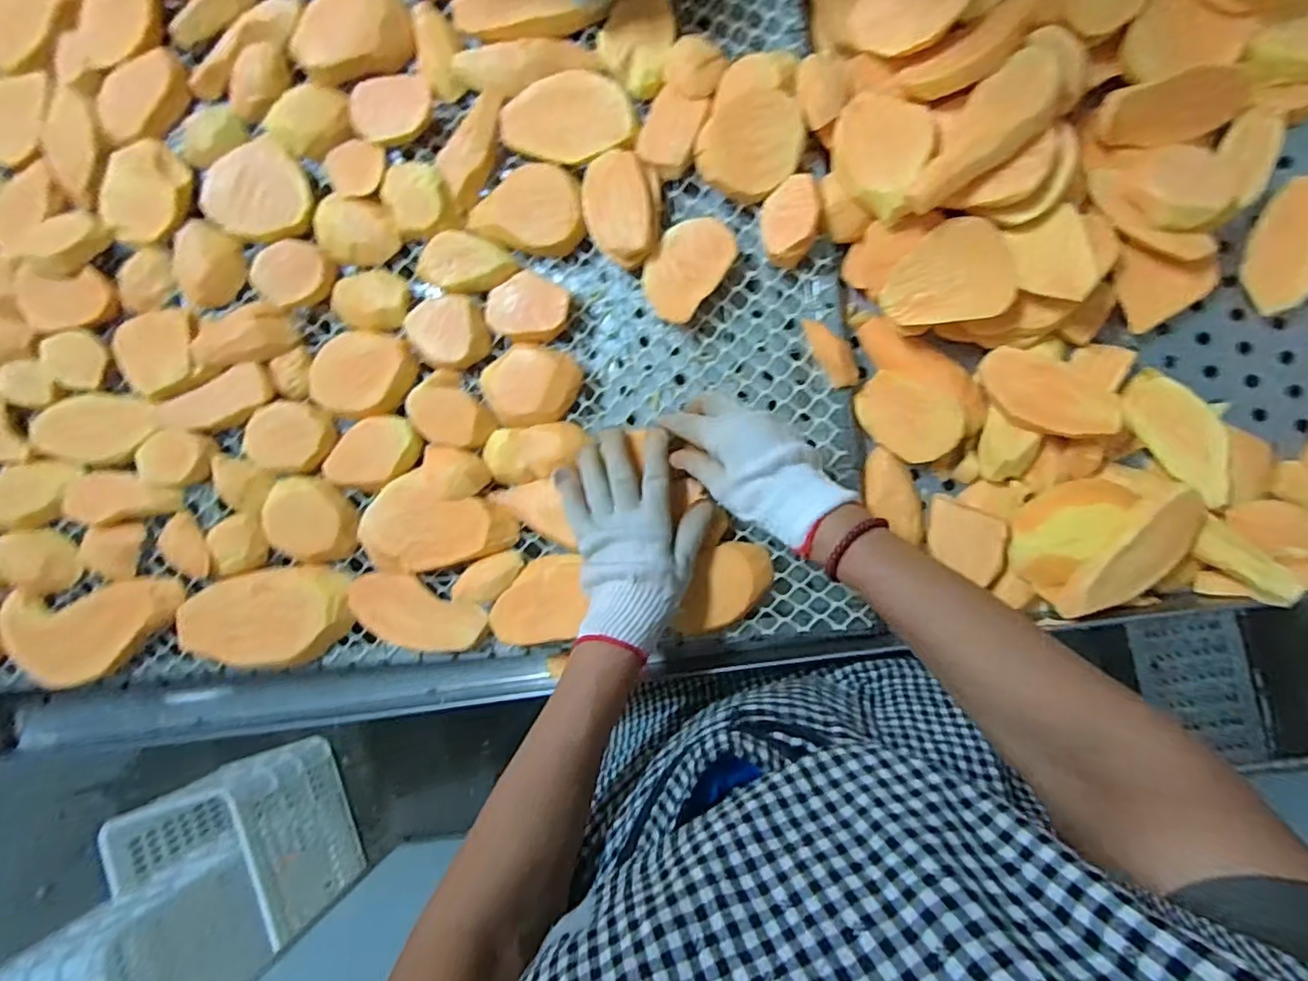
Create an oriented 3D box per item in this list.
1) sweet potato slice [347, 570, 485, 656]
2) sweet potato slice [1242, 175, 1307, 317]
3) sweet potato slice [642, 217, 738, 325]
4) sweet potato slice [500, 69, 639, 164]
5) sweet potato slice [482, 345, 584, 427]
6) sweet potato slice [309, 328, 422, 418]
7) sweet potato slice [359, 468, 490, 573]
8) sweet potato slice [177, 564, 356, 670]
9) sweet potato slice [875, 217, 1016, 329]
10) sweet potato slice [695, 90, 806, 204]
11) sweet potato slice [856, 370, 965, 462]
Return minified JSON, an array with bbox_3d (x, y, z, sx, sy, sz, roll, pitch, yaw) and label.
[{"bbox_3d":[-0.213,0.114,0.544,0.125,0.016,0.062,22,93,7],"label":"sweet potato slice"},{"bbox_3d":[0.482,-0.186,0.460,0.052,0.008,0.097,-2,89,30],"label":"sweet potato slice"},{"bbox_3d":[0.028,-0.191,0.523,0.061,0.025,0.089,39,95,6],"label":"sweet potato slice"},{"bbox_3d":[-0.077,-0.334,0.539,0.122,0.016,0.074,-2,90,7],"label":"sweet potato slice"},{"bbox_3d":[-0.114,-0.095,0.552,0.090,0.039,0.074,14,92,11],"label":"sweet potato slice"},{"bbox_3d":[-0.268,-0.107,0.556,0.094,0.020,0.076,2,90,7],"label":"sweet potato slice"},{"bbox_3d":[-0.209,0.027,0.545,0.120,0.018,0.087,-10,89,7],"label":"sweet potato slice"},{"bbox_3d":[-0.351,0.118,0.548,0.161,0.019,0.087,-11,88,11],"label":"sweet potato slice"},{"bbox_3d":[0.228,-0.168,0.469,0.095,0.015,0.076,-6,89,7],"label":"sweet potato slice"},{"bbox_3d":[0.081,-0.288,0.499,0.080,0.012,0.082,0,90,7],"label":"sweet potato slice"},{"bbox_3d":[0.209,-0.062,0.496,0.082,0.005,0.061,42,109,20],"label":"sweet potato slice"}]

